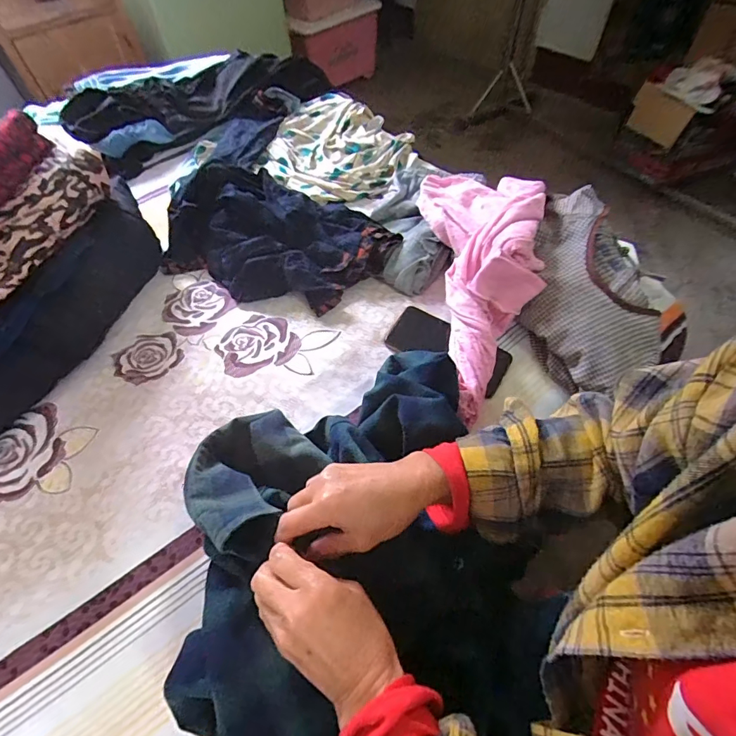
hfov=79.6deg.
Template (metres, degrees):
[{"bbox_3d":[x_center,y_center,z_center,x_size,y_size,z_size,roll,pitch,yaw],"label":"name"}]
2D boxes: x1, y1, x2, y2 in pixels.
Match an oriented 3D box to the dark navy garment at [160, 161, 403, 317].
[{"bbox_3d":[-0.151,-0.210,0.720,0.358,0.082,0.230,28,60,20],"label":"dark navy garment"}]

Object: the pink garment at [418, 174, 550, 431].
[{"bbox_3d":[0.183,-0.163,0.639,0.163,0.100,0.487,-6,54,3],"label":"pink garment"}]

